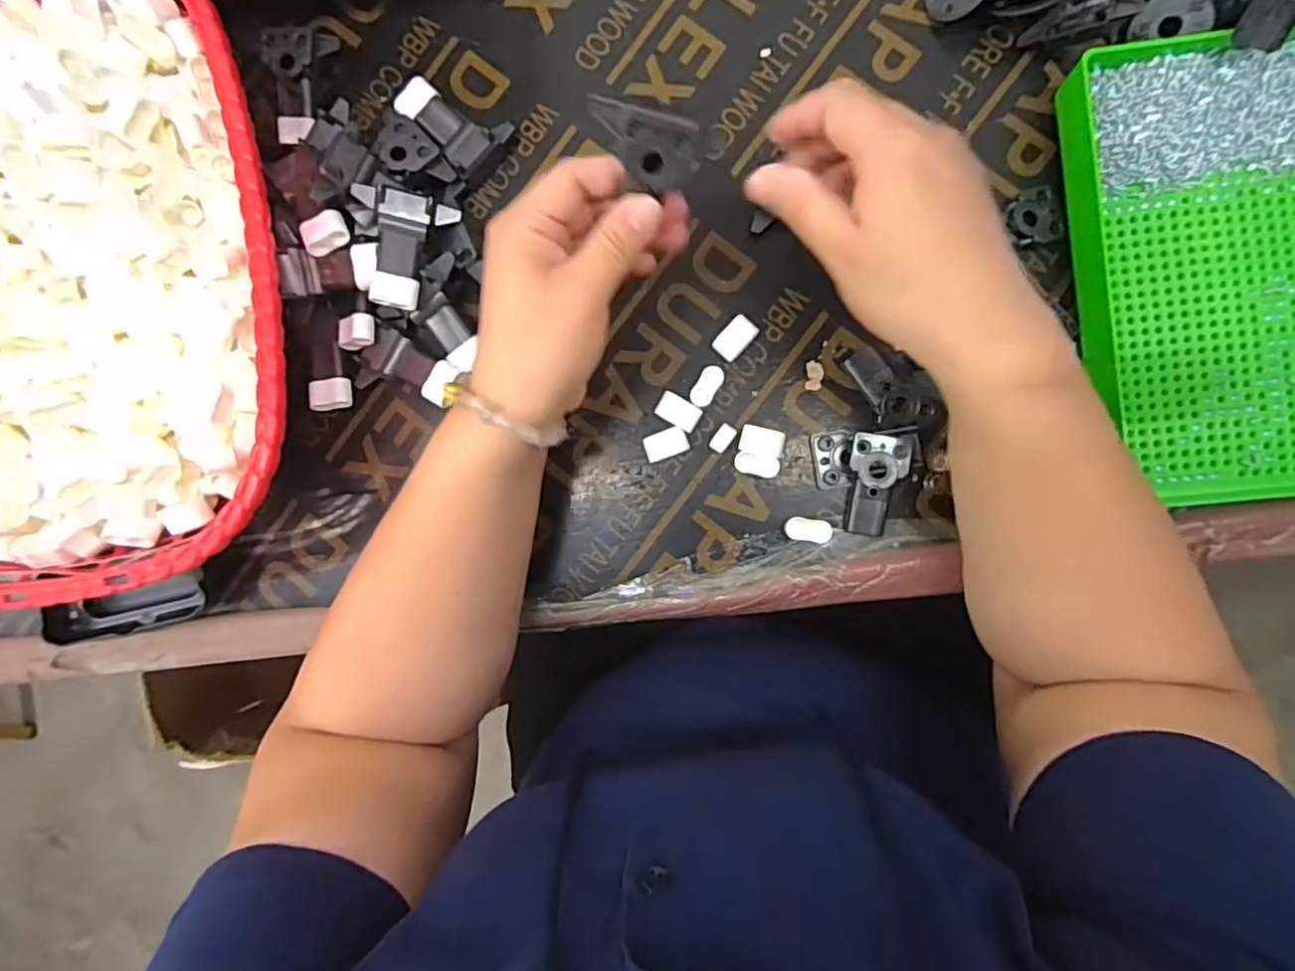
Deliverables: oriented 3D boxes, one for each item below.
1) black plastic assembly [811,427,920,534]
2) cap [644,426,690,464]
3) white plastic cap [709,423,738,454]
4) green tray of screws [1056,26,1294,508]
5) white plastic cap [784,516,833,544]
[{"bbox_3d":[0.130,-0.002,0.378,0.058,0.020,0.061,-3,89,6],"label":"black plastic assembly"},{"bbox_3d":[0.012,-0.025,0.395,0.026,0.009,0.017,-22,87,5],"label":"cap"},{"bbox_3d":[0.046,-0.028,0.391,0.011,0.010,0.018,34,93,5],"label":"white plastic cap"},{"bbox_3d":[0.317,-0.115,0.344,0.148,0.029,0.246,-5,89,6],"label":"green tray of screws"},{"bbox_3d":[0.095,0.026,0.383,0.026,0.016,0.014,8,90,6],"label":"white plastic cap"}]

